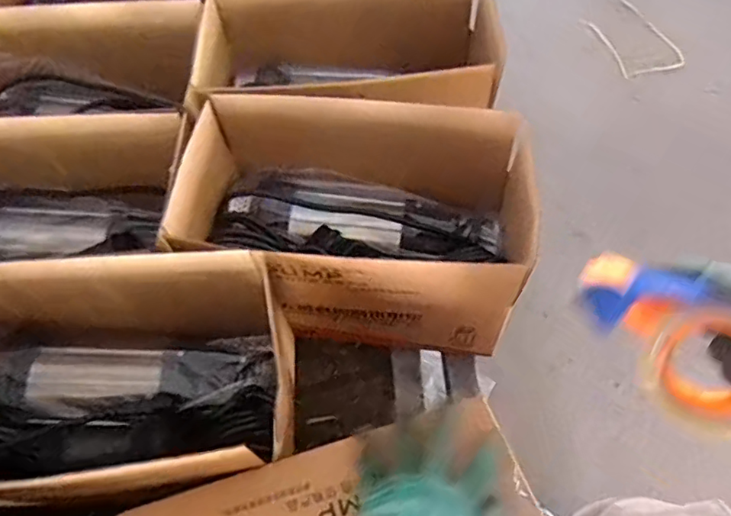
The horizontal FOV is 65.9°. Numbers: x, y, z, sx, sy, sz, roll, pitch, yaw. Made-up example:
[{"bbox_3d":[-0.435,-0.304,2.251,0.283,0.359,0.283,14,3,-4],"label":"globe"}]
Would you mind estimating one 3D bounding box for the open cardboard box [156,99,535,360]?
[{"bbox_3d":[-0.010,-0.040,0.630,0.345,0.185,0.215,3,59,5],"label":"open cardboard box"}]

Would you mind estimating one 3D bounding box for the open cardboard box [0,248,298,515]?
[{"bbox_3d":[-0.263,0.130,0.551,0.350,0.176,0.188,-3,59,1],"label":"open cardboard box"}]

